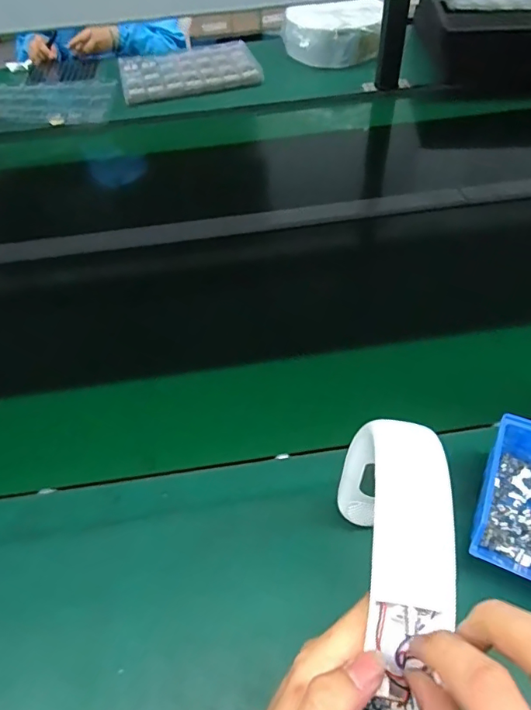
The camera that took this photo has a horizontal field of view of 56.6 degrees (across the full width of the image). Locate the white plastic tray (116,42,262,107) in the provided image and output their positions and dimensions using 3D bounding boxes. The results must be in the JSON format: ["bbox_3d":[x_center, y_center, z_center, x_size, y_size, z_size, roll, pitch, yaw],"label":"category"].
[{"bbox_3d":[-0.182,-0.682,1.187,0.317,0.037,0.237,-12,49,-8],"label":"white plastic tray"}]

